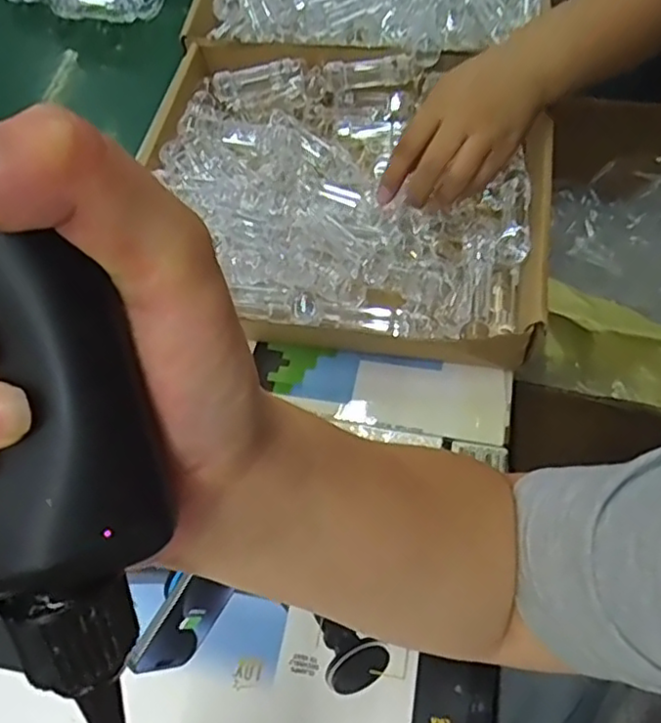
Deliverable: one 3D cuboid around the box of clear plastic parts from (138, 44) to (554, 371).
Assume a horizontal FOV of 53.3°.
[{"bbox_3d":[0.006,-0.132,0.504,0.302,0.068,0.277,6,60,8],"label":"box of clear plastic parts"}]

